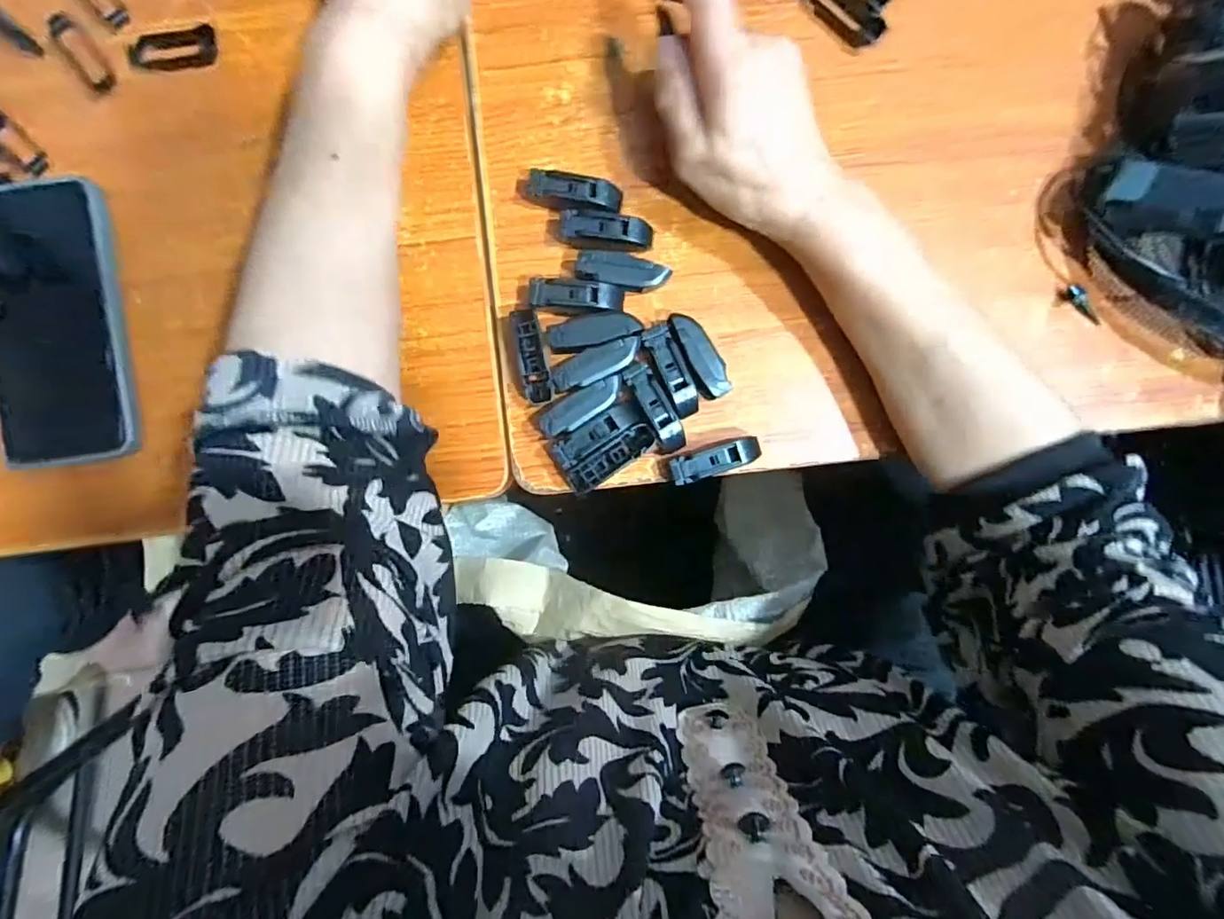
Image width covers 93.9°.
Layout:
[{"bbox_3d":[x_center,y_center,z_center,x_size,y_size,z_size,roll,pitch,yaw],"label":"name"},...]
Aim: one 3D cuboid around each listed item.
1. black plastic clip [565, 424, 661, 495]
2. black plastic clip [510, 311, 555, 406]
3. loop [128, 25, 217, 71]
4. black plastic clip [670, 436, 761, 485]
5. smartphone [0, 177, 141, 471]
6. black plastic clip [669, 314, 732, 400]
[{"bbox_3d":[0.000,0.000,0.335,0.056,0.016,0.017,-33,91,-2],"label":"black plastic clip"},{"bbox_3d":[-0.046,-0.060,0.334,0.016,0.020,0.054,-12,90,-2],"label":"black plastic clip"},{"bbox_3d":[-0.261,-0.244,0.340,0.058,0.012,0.018,-2,90,11],"label":"loop"},{"bbox_3d":[0.062,0.000,0.336,0.055,0.017,0.016,-18,90,-2],"label":"black plastic clip"},{"bbox_3d":[-0.323,-0.079,0.332,0.072,0.013,0.163,-8,90,-2],"label":"smartphone"},{"bbox_3d":[0.050,-0.061,0.338,0.020,0.014,0.053,-30,90,-2],"label":"black plastic clip"}]

